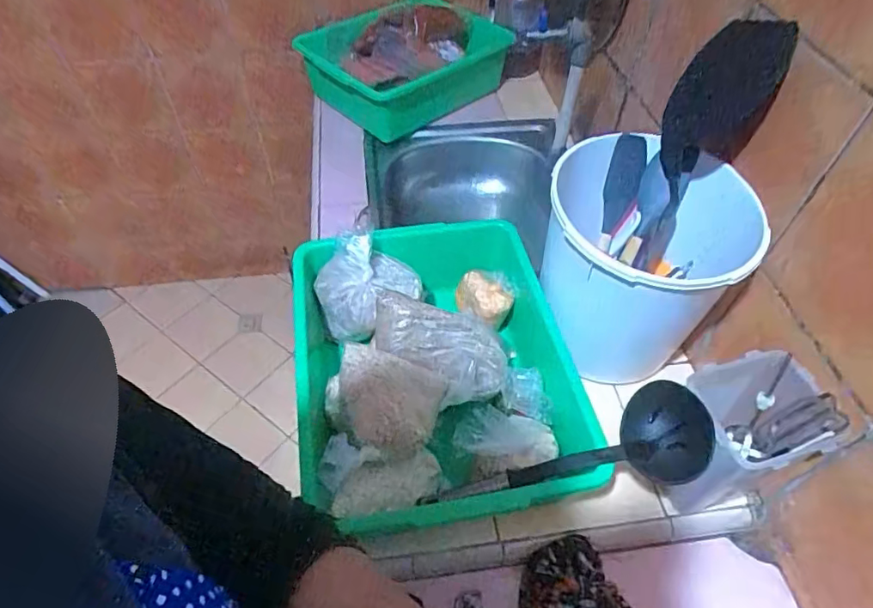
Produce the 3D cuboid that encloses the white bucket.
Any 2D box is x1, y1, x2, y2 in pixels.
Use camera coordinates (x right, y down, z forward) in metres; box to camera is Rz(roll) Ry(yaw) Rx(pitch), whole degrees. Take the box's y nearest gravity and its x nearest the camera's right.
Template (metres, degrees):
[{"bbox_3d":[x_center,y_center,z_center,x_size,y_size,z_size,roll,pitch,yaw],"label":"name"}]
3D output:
[{"bbox_3d":[0.253,-0.042,0.688,0.237,0.247,0.254,0,50,0],"label":"white bucket"}]

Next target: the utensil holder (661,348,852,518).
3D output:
[{"bbox_3d":[0.325,0.151,0.579,0.125,0.185,0.100,-20,53,-16],"label":"utensil holder"}]

